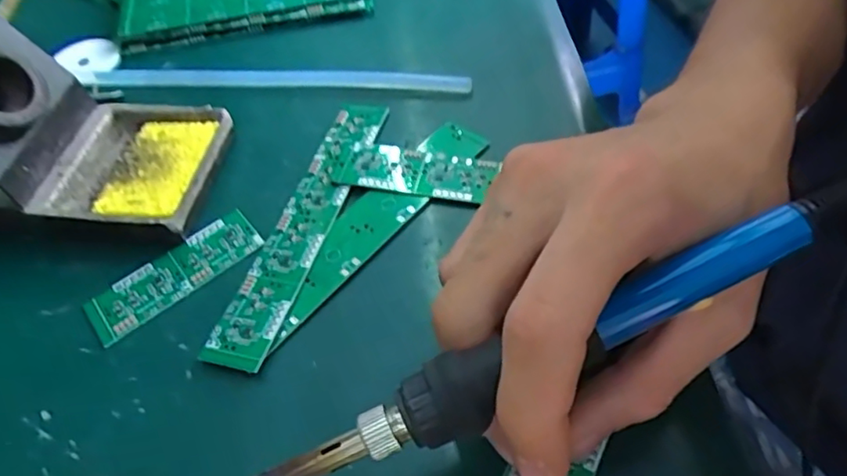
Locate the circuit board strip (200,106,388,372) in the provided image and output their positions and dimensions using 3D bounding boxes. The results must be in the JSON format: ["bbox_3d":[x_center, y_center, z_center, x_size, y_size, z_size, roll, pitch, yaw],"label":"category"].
[{"bbox_3d":[-0.051,-0.009,0.262,0.024,0.005,0.141,12,55,14],"label":"circuit board strip"}]

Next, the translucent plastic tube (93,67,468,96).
[{"bbox_3d":[-0.079,-0.082,0.316,0.201,0.009,0.011,3,53,8],"label":"translucent plastic tube"}]

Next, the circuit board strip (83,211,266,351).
[{"bbox_3d":[-0.103,0.015,0.251,0.072,0.004,0.024,-34,57,-19],"label":"circuit board strip"}]

